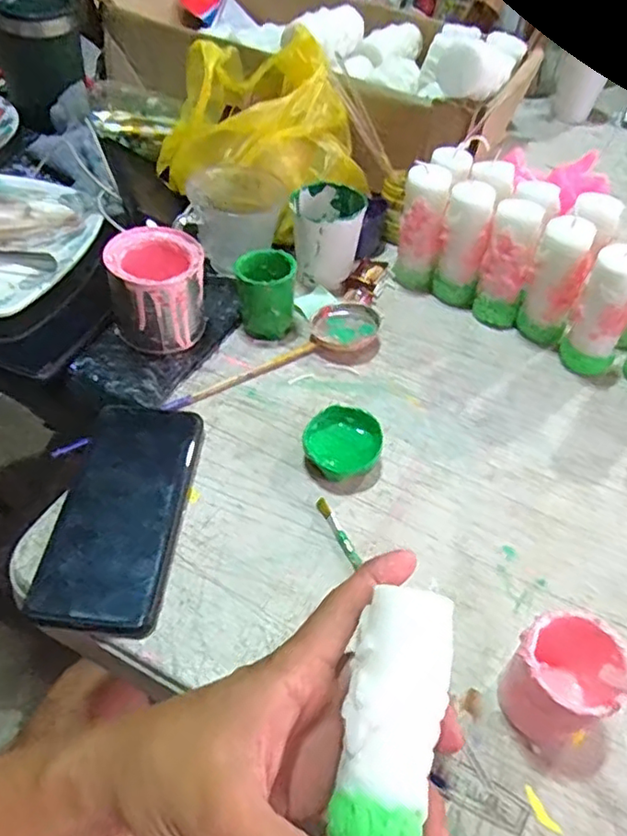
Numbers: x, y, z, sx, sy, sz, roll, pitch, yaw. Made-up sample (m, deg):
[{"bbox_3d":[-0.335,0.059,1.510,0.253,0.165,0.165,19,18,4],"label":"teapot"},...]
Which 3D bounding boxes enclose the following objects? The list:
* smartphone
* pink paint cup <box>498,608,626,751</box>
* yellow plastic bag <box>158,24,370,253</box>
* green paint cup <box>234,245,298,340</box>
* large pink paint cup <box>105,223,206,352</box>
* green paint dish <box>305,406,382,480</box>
[{"bbox_3d":[-0.125,0.058,0.404,0.077,0.012,0.164,6,49,-2],"label":"smartphone"},{"bbox_3d":[0.124,0.139,0.319,0.050,0.067,0.059,38,55,24],"label":"pink paint cup"},{"bbox_3d":[-0.049,-0.285,0.602,0.202,0.108,0.190,-2,49,-9],"label":"yellow plastic bag"},{"bbox_3d":[-0.039,-0.106,0.520,0.049,0.059,0.046,3,49,-4],"label":"green paint cup"},{"bbox_3d":[-0.127,-0.101,0.498,0.070,0.079,0.074,3,49,-4],"label":"large pink paint cup"},{"bbox_3d":[0.021,0.019,0.439,0.053,0.028,0.052,3,49,-4],"label":"green paint dish"}]

